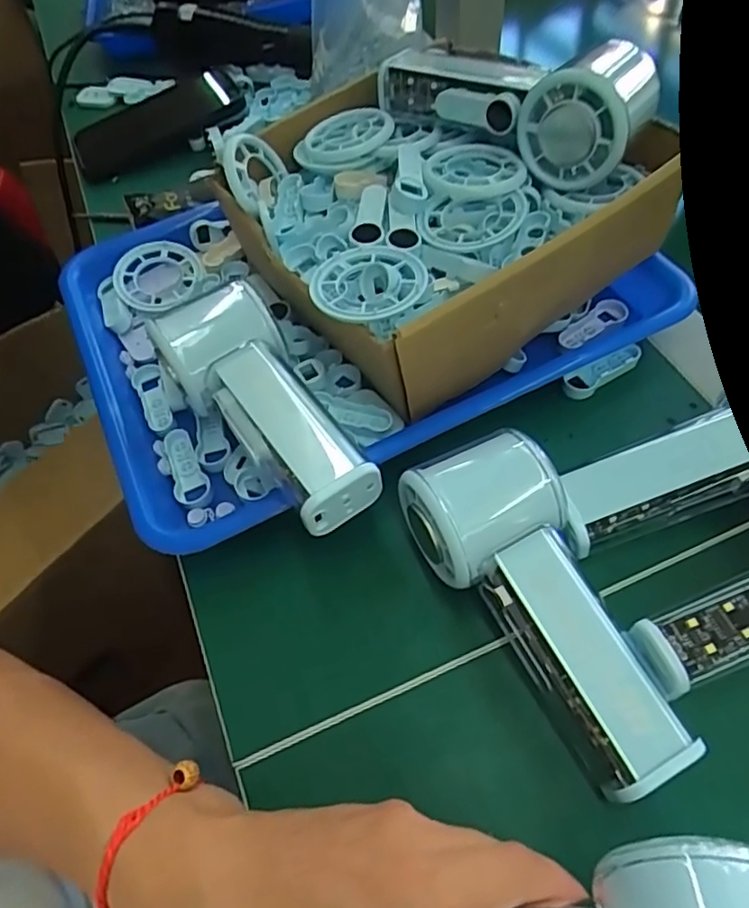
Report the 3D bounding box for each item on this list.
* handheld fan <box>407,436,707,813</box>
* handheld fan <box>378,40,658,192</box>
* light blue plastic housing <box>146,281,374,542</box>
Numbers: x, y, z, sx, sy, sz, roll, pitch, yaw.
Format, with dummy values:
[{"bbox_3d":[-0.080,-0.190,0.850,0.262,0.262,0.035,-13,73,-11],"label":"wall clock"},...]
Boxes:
[{"bbox_3d":[0.068,0.066,0.255,0.066,0.051,0.144,-19,57,-8],"label":"handheld fan"},{"bbox_3d":[0.074,-0.205,0.335,0.154,0.050,0.081,21,61,18],"label":"handheld fan"},{"bbox_3d":[-0.055,-0.021,0.304,0.062,0.054,0.140,-29,59,-14],"label":"light blue plastic housing"}]

